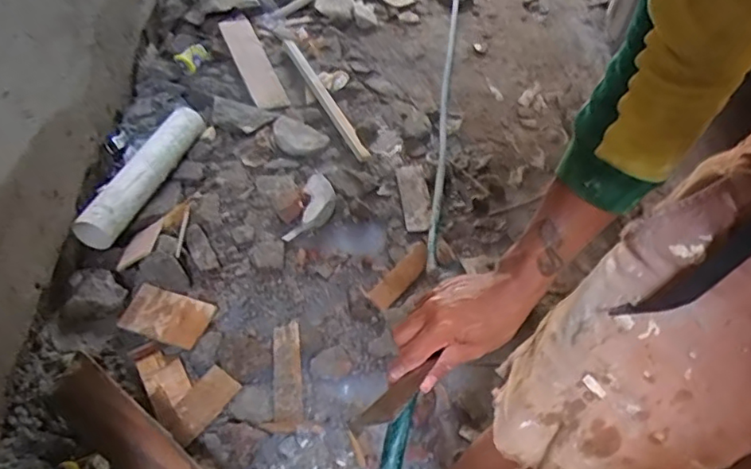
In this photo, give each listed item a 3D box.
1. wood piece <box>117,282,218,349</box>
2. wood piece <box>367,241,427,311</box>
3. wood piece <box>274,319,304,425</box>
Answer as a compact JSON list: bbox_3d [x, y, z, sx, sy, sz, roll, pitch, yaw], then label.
[{"bbox_3d":[-0.443,0.166,1.222,0.185,0.012,0.108,17,52,7],"label":"wood piece"},{"bbox_3d":[0.061,0.089,1.320,0.055,0.019,0.207,33,56,18],"label":"wood piece"},{"bbox_3d":[-0.176,0.275,1.162,0.051,0.013,0.217,-3,52,-8],"label":"wood piece"}]

